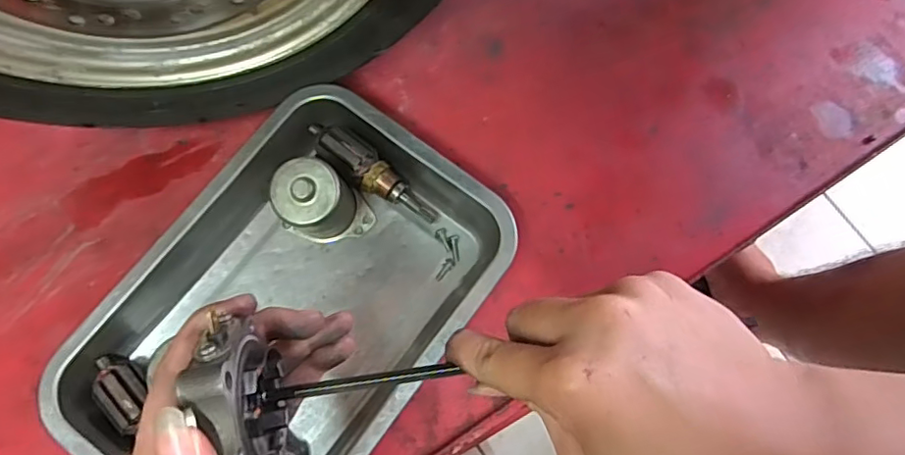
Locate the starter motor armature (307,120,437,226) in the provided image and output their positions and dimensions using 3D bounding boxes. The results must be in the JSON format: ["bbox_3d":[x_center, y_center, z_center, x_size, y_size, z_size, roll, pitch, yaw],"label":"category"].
[{"bbox_3d":[-0.063,-0.042,0.446,0.117,0.032,0.027,42,80,8],"label":"starter motor armature"}]

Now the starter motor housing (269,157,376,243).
[{"bbox_3d":[-0.098,-0.019,0.422,0.064,0.074,0.050,-24,79,-6],"label":"starter motor housing"}]

